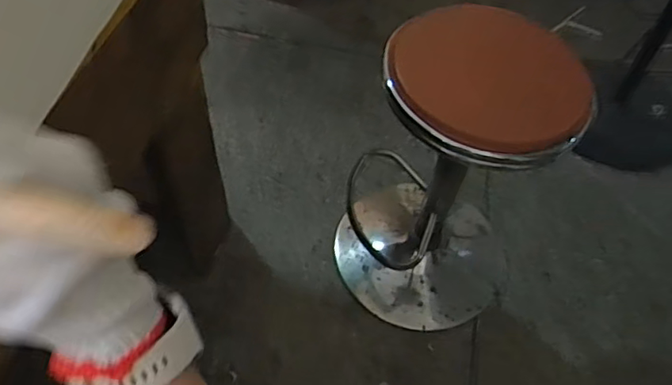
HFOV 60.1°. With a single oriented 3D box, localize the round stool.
[{"bbox_3d":[0.196,-0.014,1.086,0.343,0.657,0.332,2,54,-2],"label":"round stool"}]

